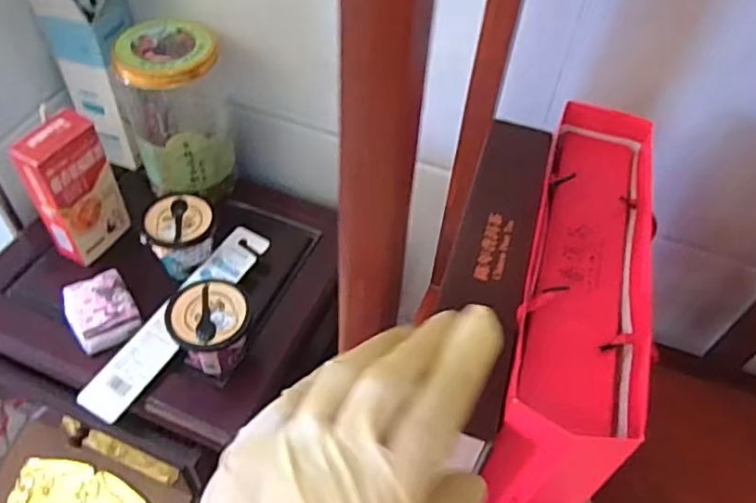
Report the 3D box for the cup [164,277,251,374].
[{"bbox_3d":[-0.150,0.069,0.565,0.067,0.063,0.065,2,51,-2],"label":"cup"}]

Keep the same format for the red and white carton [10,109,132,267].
[{"bbox_3d":[-0.296,-0.060,0.608,0.032,0.143,0.074,24,53,15],"label":"red and white carton"}]

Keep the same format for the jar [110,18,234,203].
[{"bbox_3d":[-0.210,-0.143,0.659,0.093,0.175,0.099,2,51,-2],"label":"jar"}]

